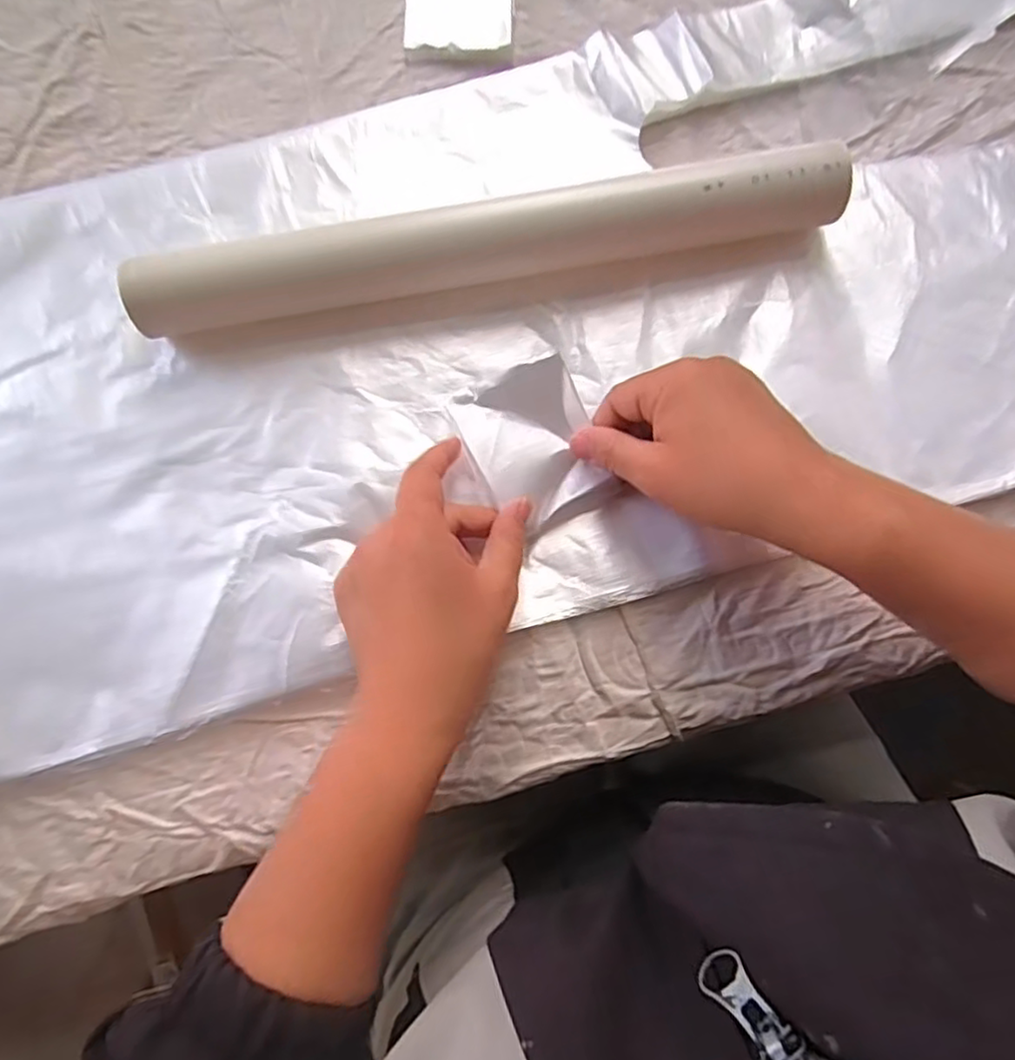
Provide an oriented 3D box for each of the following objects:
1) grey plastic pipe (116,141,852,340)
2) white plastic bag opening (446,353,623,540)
[{"bbox_3d":[-0.010,-0.148,0.338,0.354,0.038,0.039,-10,80,-1],"label":"grey plastic pipe"},{"bbox_3d":[0.014,-0.041,0.330,0.061,0.024,0.071,-28,81,-4],"label":"white plastic bag opening"}]

